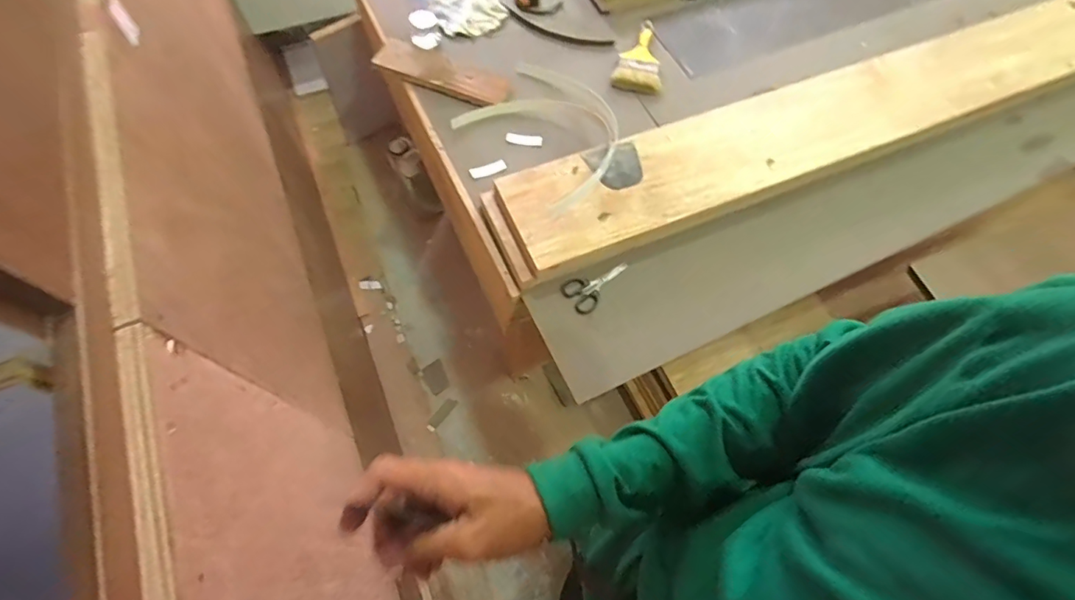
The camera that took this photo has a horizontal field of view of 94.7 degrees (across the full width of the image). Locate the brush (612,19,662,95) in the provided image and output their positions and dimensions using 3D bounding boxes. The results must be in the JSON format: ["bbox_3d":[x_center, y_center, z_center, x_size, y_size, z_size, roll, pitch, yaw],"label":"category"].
[{"bbox_3d":[0.245,-0.565,1.144,0.106,0.017,0.239,15,66,4],"label":"brush"}]

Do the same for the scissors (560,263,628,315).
[{"bbox_3d":[0.102,-0.037,0.919,0.071,0.011,0.135,38,66,6],"label":"scissors"}]

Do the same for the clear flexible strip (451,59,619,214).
[{"bbox_3d":[0.024,-0.347,1.001,0.274,0.073,0.339,-39,73,-18],"label":"clear flexible strip"}]

